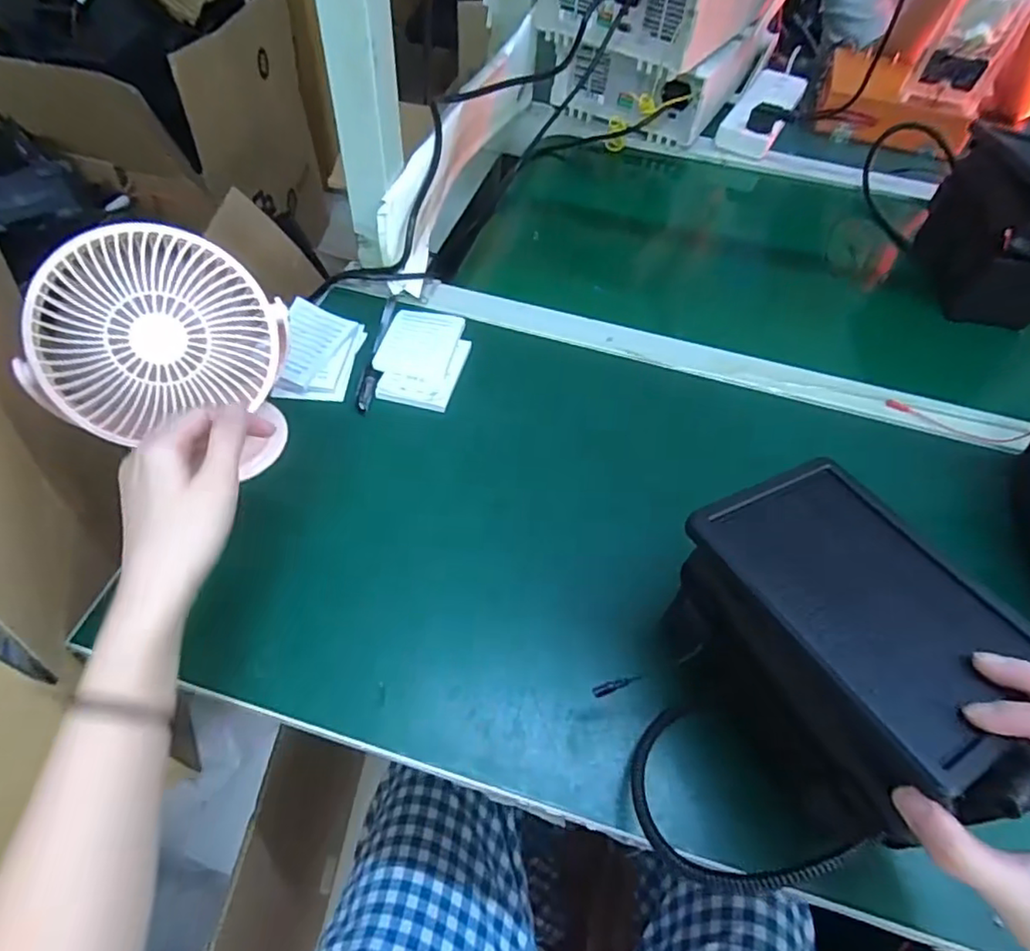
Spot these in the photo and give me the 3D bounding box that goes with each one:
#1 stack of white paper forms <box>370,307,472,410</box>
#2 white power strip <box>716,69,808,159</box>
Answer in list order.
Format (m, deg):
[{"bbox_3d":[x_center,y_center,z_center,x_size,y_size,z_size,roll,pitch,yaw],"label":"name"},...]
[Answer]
[{"bbox_3d":[-0.087,-0.111,0.574,0.077,0.019,0.113,10,54,4],"label":"stack of white paper forms"},{"bbox_3d":[0.366,-0.542,0.890,0.076,0.030,0.232,25,56,15],"label":"white power strip"}]

